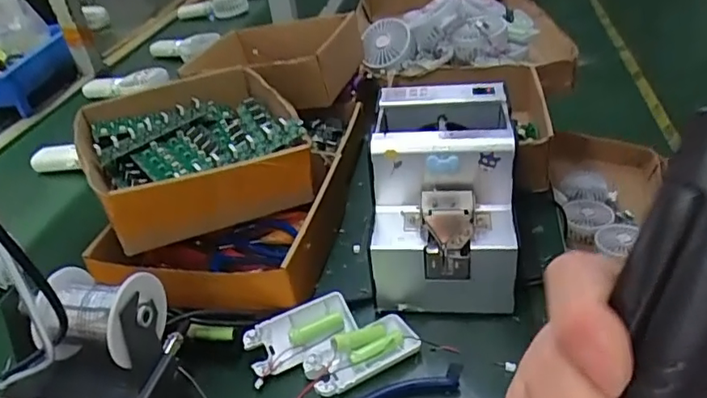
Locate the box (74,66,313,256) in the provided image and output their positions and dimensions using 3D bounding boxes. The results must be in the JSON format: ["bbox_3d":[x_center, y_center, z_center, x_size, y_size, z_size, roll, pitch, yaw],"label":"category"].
[{"bbox_3d":[-0.160,-0.050,0.609,0.228,0.082,0.196,-21,35,-17],"label":"box"}]

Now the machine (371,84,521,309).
[{"bbox_3d":[0.085,-0.003,0.539,0.121,0.150,0.172,0,34,9],"label":"machine"}]

